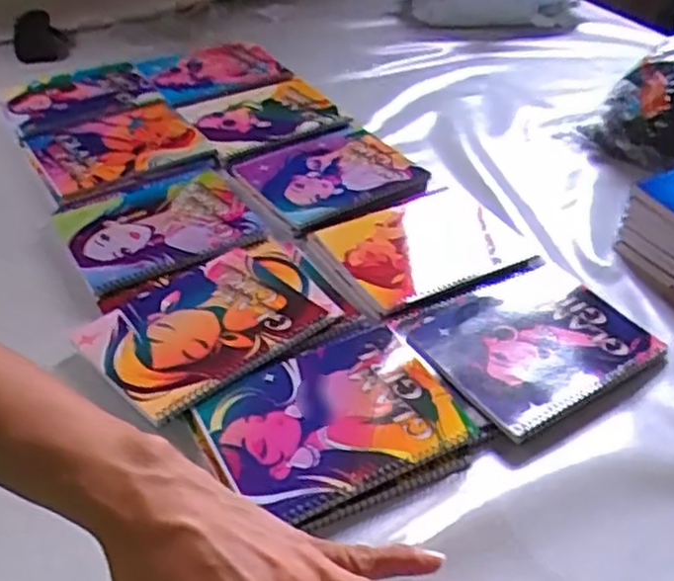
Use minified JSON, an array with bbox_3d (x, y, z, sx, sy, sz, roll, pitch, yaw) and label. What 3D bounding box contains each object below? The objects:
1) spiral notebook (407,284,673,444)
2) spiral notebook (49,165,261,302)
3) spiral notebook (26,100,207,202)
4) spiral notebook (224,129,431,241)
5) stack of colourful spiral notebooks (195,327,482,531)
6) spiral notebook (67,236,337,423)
[{"bbox_3d":[0.187,0.047,0.674,0.197,0.011,0.155,-22,45,-23],"label":"spiral notebook"},{"bbox_3d":[-0.192,-0.070,0.784,0.194,0.016,0.153,-21,46,-23],"label":"spiral notebook"},{"bbox_3d":[-0.277,-0.183,0.900,0.194,0.016,0.152,-24,47,-25],"label":"spiral notebook"},{"bbox_3d":[-0.007,-0.140,0.874,0.194,0.026,0.163,-23,47,-24],"label":"spiral notebook"},{"bbox_3d":[0.000,0.114,0.594,0.196,0.024,0.152,-22,45,-23],"label":"stack of colourful spiral notebooks"},{"bbox_3d":[-0.113,0.022,0.686,0.234,0.015,0.169,-31,49,-30],"label":"spiral notebook"}]

